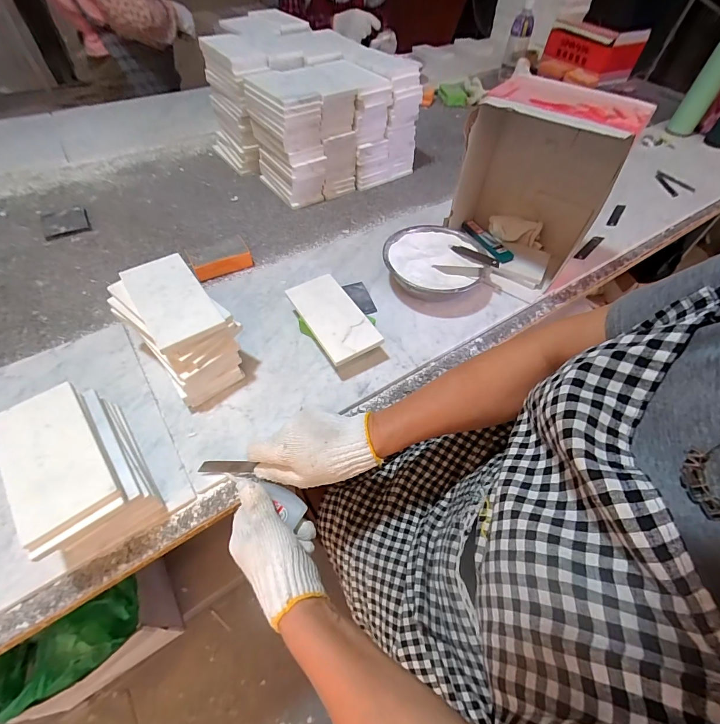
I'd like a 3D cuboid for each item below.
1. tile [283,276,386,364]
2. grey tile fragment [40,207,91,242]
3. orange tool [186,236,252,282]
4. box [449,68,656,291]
[{"bbox_3d":[-0.038,-0.066,0.509,0.077,0.012,0.149,-26,59,-19],"label":"tile"},{"bbox_3d":[-0.558,-0.265,0.694,0.077,0.007,0.095,-25,57,-20],"label":"grey tile fragment"},{"bbox_3d":[-0.230,-0.171,0.611,0.093,0.034,0.045,-26,57,-20],"label":"orange tool"},{"bbox_3d":[0.264,-0.262,0.564,0.211,0.248,0.132,25,55,17],"label":"box"}]

